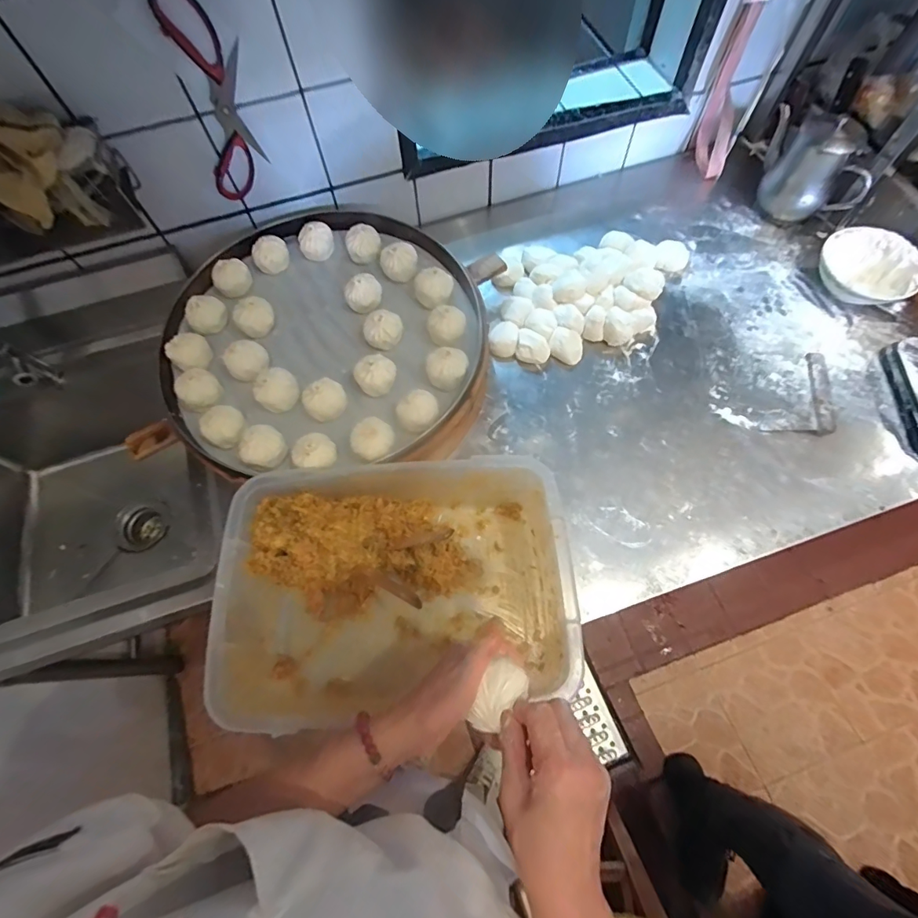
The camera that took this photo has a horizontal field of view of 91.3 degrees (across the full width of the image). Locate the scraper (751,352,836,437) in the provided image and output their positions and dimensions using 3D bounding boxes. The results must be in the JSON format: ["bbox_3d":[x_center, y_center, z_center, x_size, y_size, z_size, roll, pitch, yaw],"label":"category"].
[{"bbox_3d":[0.531,-0.107,0.719,0.111,0.022,0.135,6,67,5],"label":"scraper"}]

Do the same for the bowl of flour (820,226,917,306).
[{"bbox_3d":[0.696,-0.319,0.780,0.151,0.068,0.152,-1,67,2],"label":"bowl of flour"}]

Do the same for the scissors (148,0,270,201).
[{"bbox_3d":[-0.339,-0.501,0.638,0.085,0.277,0.023,-16,72,-14],"label":"scissors"}]

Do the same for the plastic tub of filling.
[{"bbox_3d":[-0.070,0.162,0.572,0.421,0.135,0.284,-2,67,1],"label":"plastic tub of filling"}]

